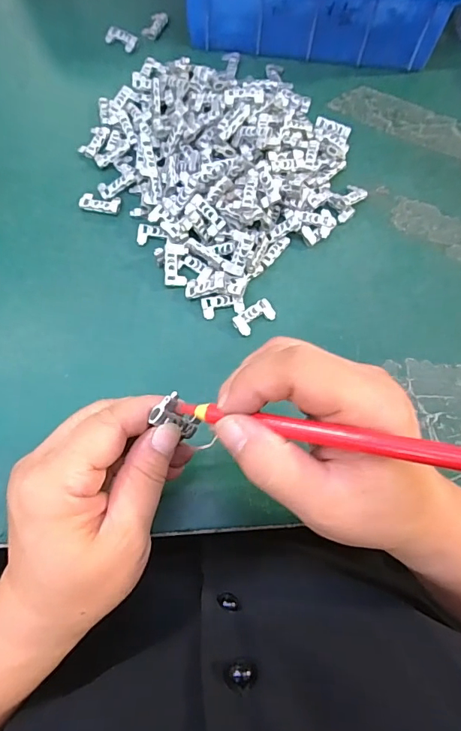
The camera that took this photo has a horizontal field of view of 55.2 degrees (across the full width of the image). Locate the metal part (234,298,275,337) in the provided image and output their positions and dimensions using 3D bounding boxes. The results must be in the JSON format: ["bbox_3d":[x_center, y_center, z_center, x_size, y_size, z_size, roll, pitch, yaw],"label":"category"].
[{"bbox_3d":[0.017,-0.035,0.317,0.030,0.005,0.016,-34,75,-13],"label":"metal part"}]

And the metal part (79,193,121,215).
[{"bbox_3d":[-0.102,-0.127,0.346,0.030,0.005,0.014,8,70,1],"label":"metal part"}]

